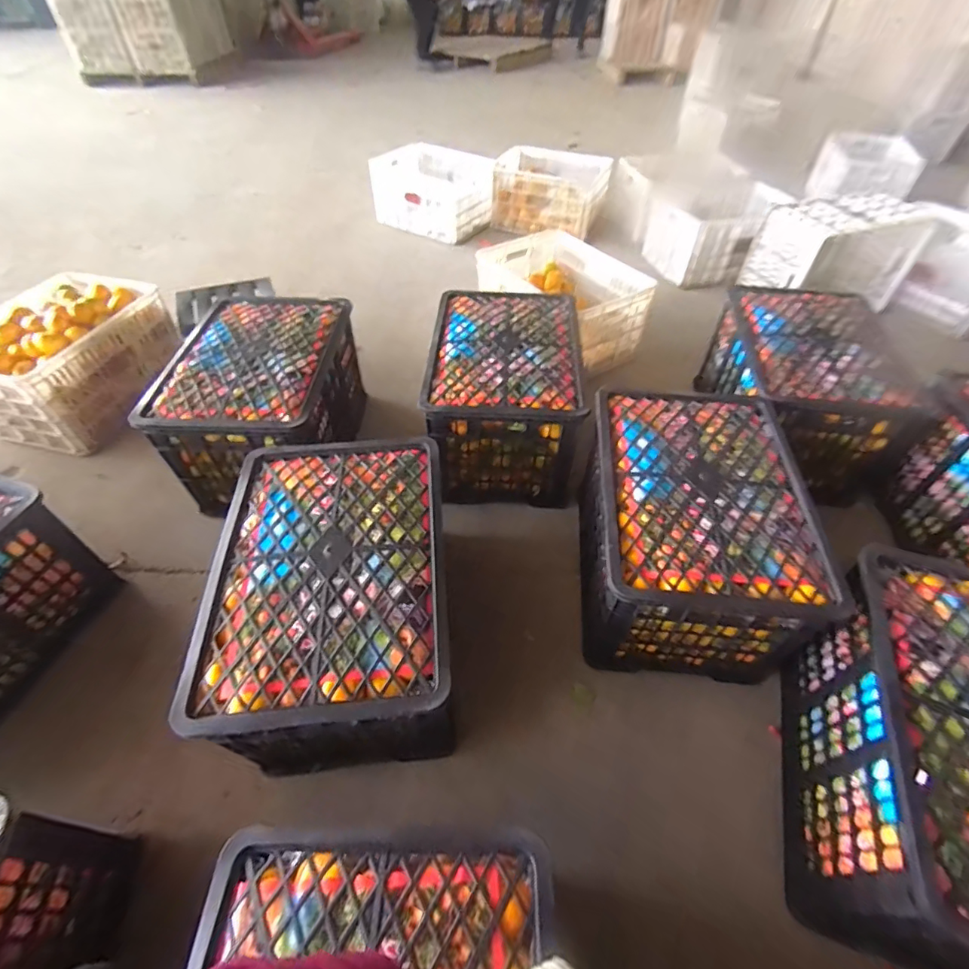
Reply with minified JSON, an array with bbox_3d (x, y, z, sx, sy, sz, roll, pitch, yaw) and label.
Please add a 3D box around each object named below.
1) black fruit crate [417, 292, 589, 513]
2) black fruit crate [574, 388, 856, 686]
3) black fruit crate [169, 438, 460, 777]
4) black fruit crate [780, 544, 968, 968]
[{"bbox_3d":[0.049,-0.230,1.265,0.353,0.320,0.489,2,49,0],"label":"black fruit crate"},{"bbox_3d":[0.400,0.094,0.993,0.379,0.320,0.483,5,49,3],"label":"black fruit crate"},{"bbox_3d":[-0.244,0.201,0.878,0.360,0.296,0.509,-2,49,-3],"label":"black fruit crate"},{"bbox_3d":[0.694,0.405,0.717,0.350,0.309,0.508,16,51,12],"label":"black fruit crate"}]

